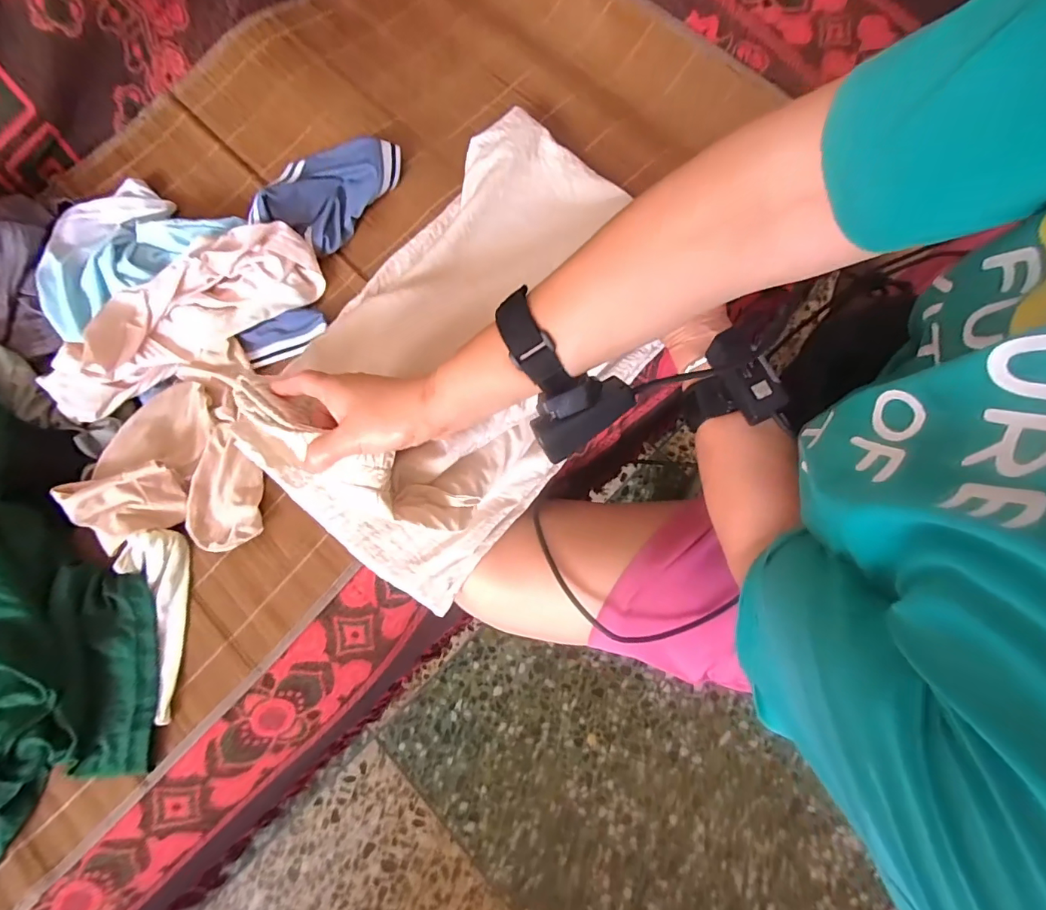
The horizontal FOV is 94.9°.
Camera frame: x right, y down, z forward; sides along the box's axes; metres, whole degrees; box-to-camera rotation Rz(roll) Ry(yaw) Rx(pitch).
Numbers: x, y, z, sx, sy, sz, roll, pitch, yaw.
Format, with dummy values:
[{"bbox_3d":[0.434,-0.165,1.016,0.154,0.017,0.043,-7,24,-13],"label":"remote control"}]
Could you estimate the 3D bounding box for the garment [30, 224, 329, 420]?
[{"bbox_3d":[-0.340,-0.140,0.480,0.281,0.062,0.098,-38,77,-4],"label":"garment"}]

